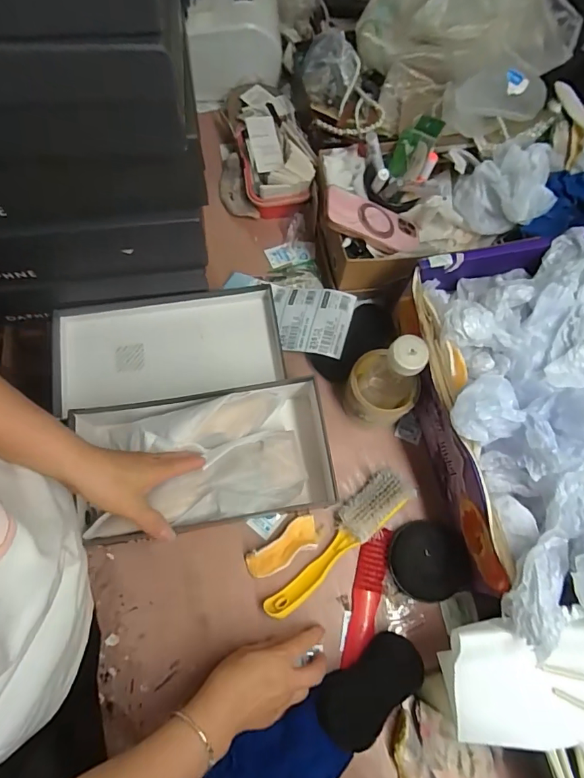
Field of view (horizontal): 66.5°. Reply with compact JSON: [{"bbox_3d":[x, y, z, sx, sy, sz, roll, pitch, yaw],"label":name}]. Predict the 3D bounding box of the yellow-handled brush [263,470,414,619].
[{"bbox_3d":[0.056,0.190,0.545,0.221,0.034,0.052,-42,79,-13],"label":"yellow-handled brush"}]

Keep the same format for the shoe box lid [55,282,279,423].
[{"bbox_3d":[-0.173,-0.054,0.623,0.316,0.041,0.149,-9,73,-5],"label":"shoe box lid"}]

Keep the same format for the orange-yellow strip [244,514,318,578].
[{"bbox_3d":[-0.011,0.197,0.554,0.096,0.017,0.041,-28,76,-10],"label":"orange-yellow strip"}]

